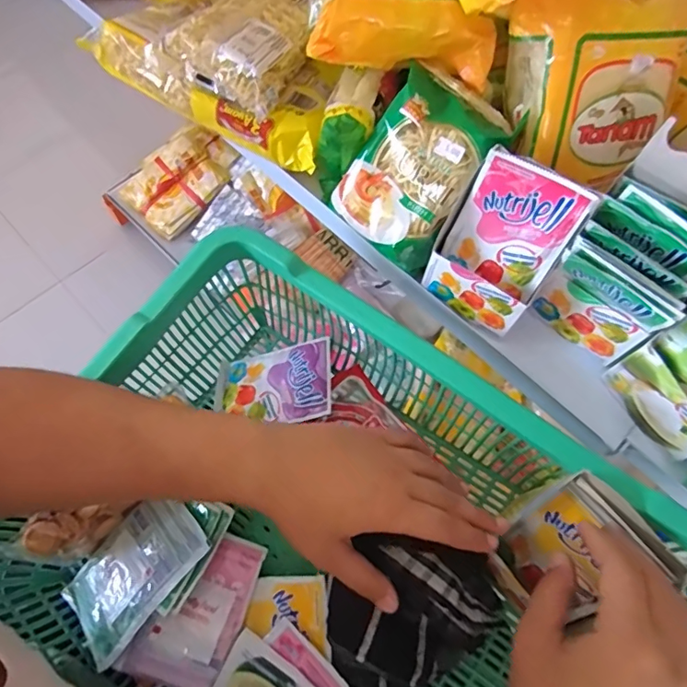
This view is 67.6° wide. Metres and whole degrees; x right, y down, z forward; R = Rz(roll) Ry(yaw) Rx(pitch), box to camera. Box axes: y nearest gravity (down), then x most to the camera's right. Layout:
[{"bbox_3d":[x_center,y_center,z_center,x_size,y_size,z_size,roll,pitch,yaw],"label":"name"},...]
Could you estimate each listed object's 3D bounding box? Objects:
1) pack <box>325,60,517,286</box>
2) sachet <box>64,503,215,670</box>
[{"bbox_3d":[0.059,-0.137,0.411,0.097,0.133,0.037,39,27,14],"label":"pack"},{"bbox_3d":[-0.159,0.172,0.386,0.120,0.012,0.076,-48,55,-3],"label":"sachet"}]

